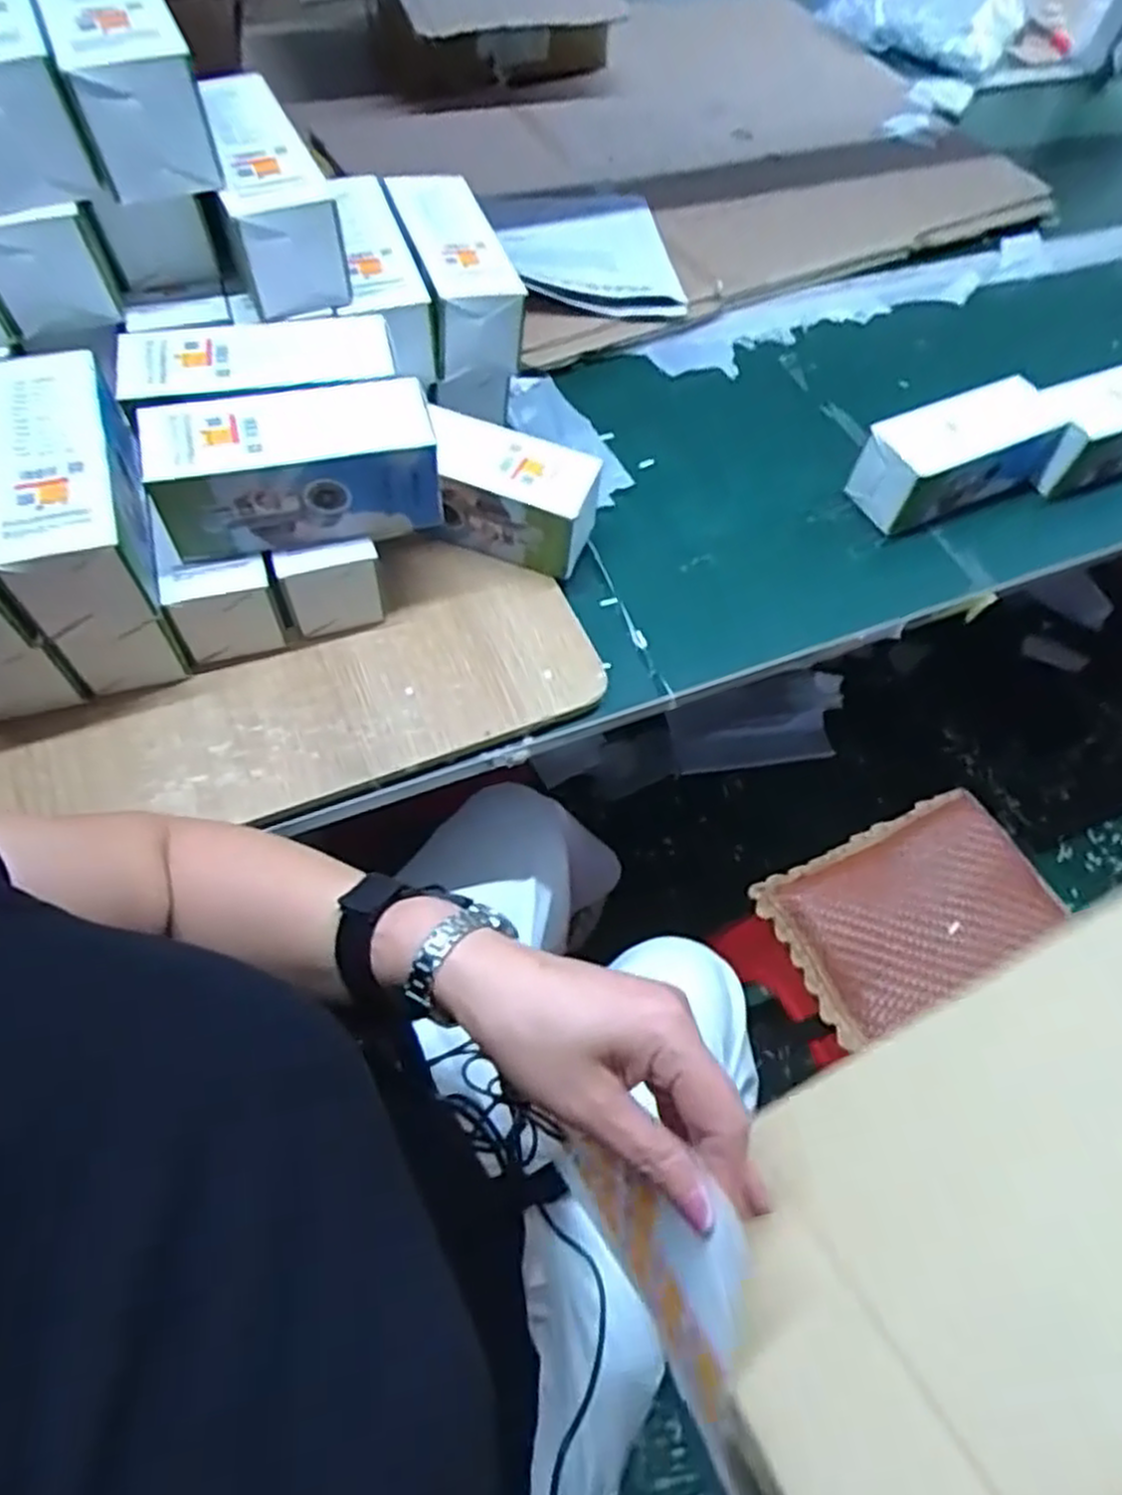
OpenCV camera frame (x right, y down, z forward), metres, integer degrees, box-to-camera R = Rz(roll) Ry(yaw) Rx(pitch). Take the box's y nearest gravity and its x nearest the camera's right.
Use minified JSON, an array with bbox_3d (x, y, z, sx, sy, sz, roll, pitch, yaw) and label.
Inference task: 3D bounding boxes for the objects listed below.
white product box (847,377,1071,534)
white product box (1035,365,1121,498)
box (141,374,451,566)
[{"bbox_3d":[0.361,-0.269,0.731,0.208,0.069,0.074,-21,63,-16],"label":"white product box"},{"bbox_3d":[0.533,-0.314,0.771,0.191,0.065,0.080,-21,63,-17],"label":"white product box"},{"bbox_3d":[-0.175,-0.186,0.530,0.176,0.080,0.069,-14,62,-13],"label":"box"}]

